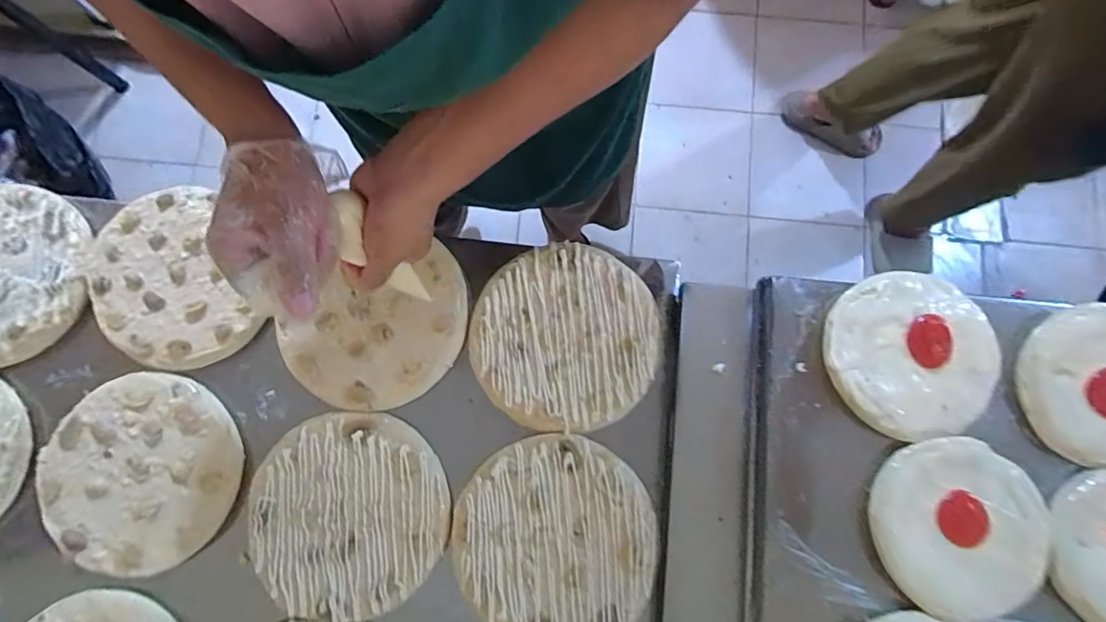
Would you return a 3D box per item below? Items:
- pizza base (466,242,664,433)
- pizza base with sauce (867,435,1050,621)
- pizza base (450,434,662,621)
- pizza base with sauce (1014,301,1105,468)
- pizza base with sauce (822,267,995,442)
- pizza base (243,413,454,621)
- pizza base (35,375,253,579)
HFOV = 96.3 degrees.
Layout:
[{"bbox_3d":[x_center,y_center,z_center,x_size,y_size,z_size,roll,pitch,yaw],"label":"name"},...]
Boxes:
[{"bbox_3d":[0.011,0.025,0.529,0.197,0.011,0.192,0,80,-1],"label":"pizza base"},{"bbox_3d":[0.361,0.193,0.441,0.142,0.015,0.154,-14,80,-3],"label":"pizza base with sauce"},{"bbox_3d":[0.002,0.229,0.491,0.195,0.017,0.194,-20,80,-4],"label":"pizza base"},{"bbox_3d":[0.509,0.069,0.459,0.137,0.025,0.139,0,80,-1],"label":"pizza base with sauce"},{"bbox_3d":[0.333,0.040,0.457,0.150,0.017,0.149,-7,80,-2],"label":"pizza base with sauce"},{"bbox_3d":[-0.210,0.206,0.505,0.200,0.013,0.189,-5,80,-1],"label":"pizza base"},{"bbox_3d":[-0.429,0.168,0.518,0.199,0.015,0.185,0,80,-1],"label":"pizza base"}]

